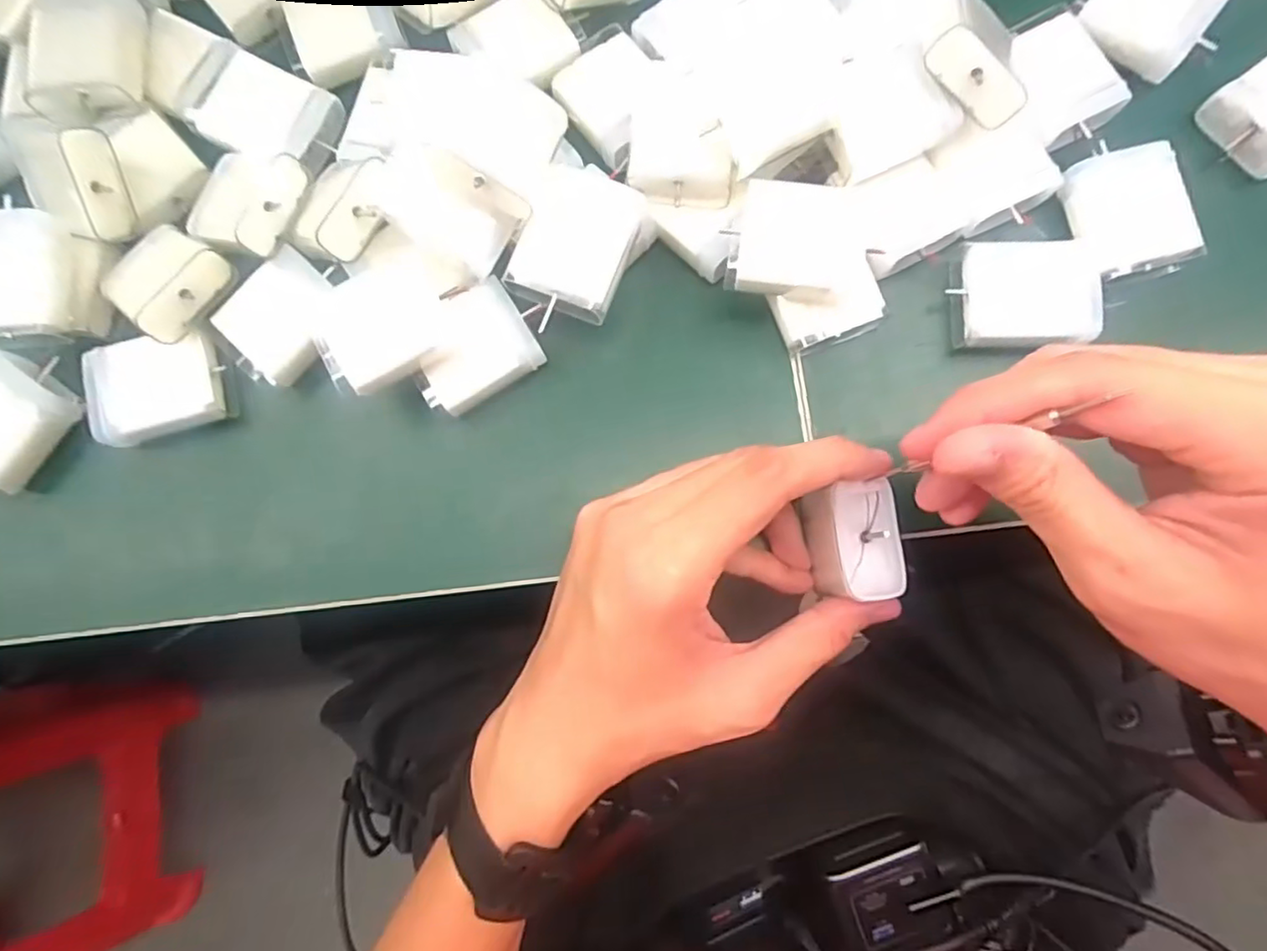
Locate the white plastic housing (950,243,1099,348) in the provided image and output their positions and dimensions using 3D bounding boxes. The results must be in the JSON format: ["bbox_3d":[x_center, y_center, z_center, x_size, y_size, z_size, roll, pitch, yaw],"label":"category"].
[{"bbox_3d":[0.160,-0.075,0.267,0.049,0.020,0.044,0,80,3],"label":"white plastic housing"}]

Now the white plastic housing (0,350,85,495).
[{"bbox_3d":[-0.268,-0.023,0.277,0.041,0.019,0.054,37,84,8],"label":"white plastic housing"}]

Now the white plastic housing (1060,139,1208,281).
[{"bbox_3d":[0.204,-0.108,0.267,0.040,0.012,0.052,-12,80,1],"label":"white plastic housing"}]

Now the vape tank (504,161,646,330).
[{"bbox_3d":[-0.023,-0.090,0.258,0.042,0.016,0.057,21,82,7],"label":"vape tank"}]

